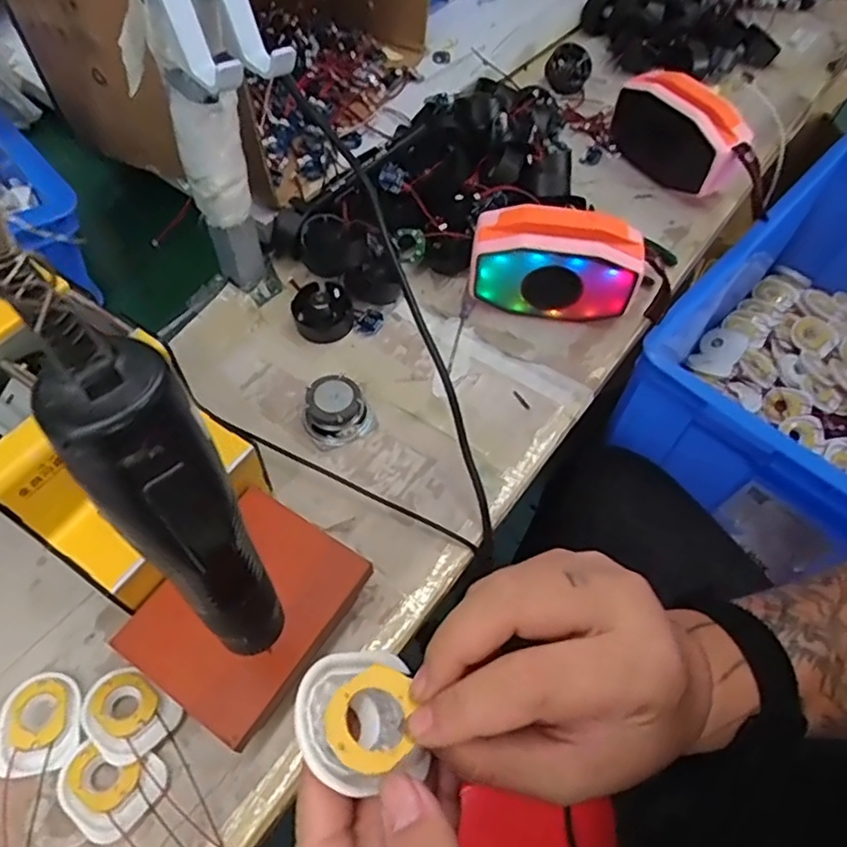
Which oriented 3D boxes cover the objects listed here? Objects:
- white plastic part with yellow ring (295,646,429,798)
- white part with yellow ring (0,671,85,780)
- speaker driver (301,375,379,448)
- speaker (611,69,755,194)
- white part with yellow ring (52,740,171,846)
[{"bbox_3d":[-0.025,0.106,0.227,0.044,0.019,0.047,3,39,-18],"label":"white plastic part with yellow ring"},{"bbox_3d":[-0.243,0.189,0.394,0.053,0.008,0.057,-10,58,-9],"label":"white part with yellow ring"},{"bbox_3d":[-0.072,-0.010,0.513,0.052,0.031,0.050,1,57,-2],"label":"speaker driver"},{"bbox_3d":[0.270,-0.309,0.667,0.050,0.079,0.144,-32,64,-21],"label":"speaker"},{"bbox_3d":[-0.186,0.213,0.372,0.059,0.009,0.048,31,61,16],"label":"white part with yellow ring"}]

